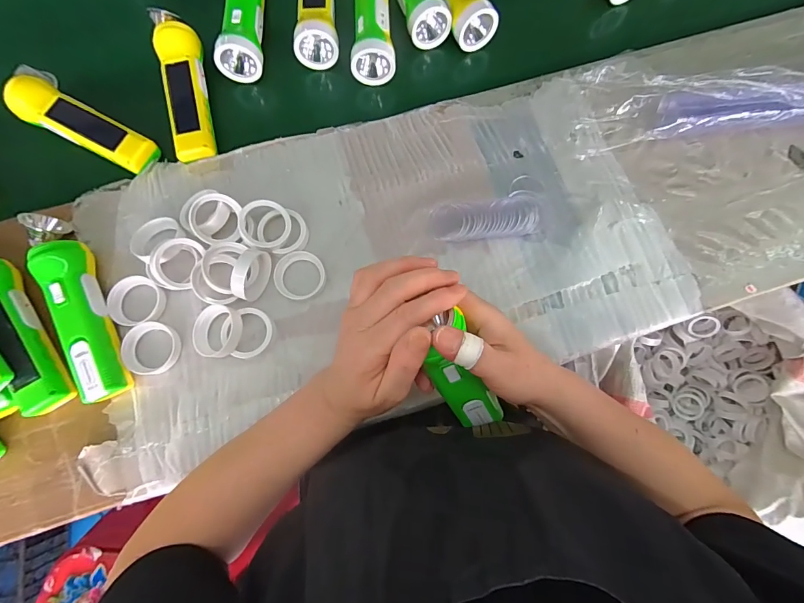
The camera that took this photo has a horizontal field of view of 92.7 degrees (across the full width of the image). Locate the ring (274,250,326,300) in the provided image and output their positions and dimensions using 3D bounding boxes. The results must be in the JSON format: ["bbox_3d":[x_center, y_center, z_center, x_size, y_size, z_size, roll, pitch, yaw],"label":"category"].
[{"bbox_3d":[-0.114,-0.030,0.429,0.054,0.011,0.054,0,82,-1],"label":"ring"}]

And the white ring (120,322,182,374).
[{"bbox_3d":[-0.264,0.050,0.404,0.051,0.013,0.054,0,82,-1],"label":"white ring"}]

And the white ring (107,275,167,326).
[{"bbox_3d":[-0.287,-0.001,0.414,0.055,0.015,0.052,0,82,-1],"label":"white ring"}]

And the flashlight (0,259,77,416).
[{"bbox_3d":[-0.391,0.031,0.389,0.046,0.038,0.172,-30,83,-5],"label":"flashlight"}]

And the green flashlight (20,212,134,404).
[{"bbox_3d":[-0.337,-0.004,0.398,0.047,0.034,0.217,-27,83,-4],"label":"green flashlight"}]

